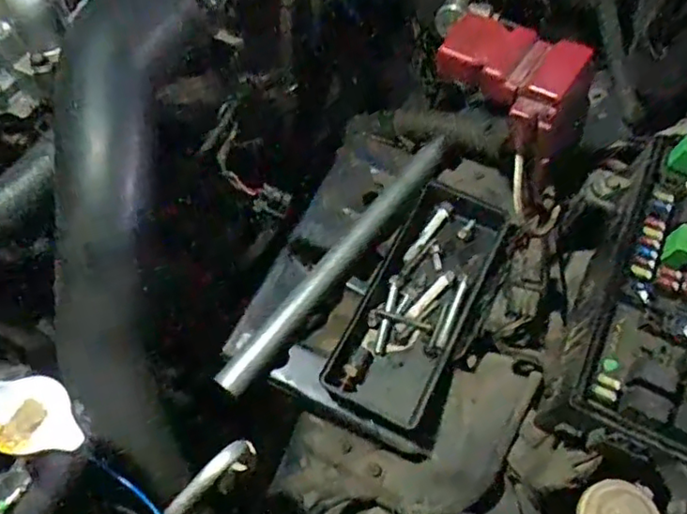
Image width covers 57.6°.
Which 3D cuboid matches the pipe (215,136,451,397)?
[{"bbox_3d":[0.000,-0.001,0.581,0.027,0.027,0.315,36,71,16],"label":"pipe"}]

